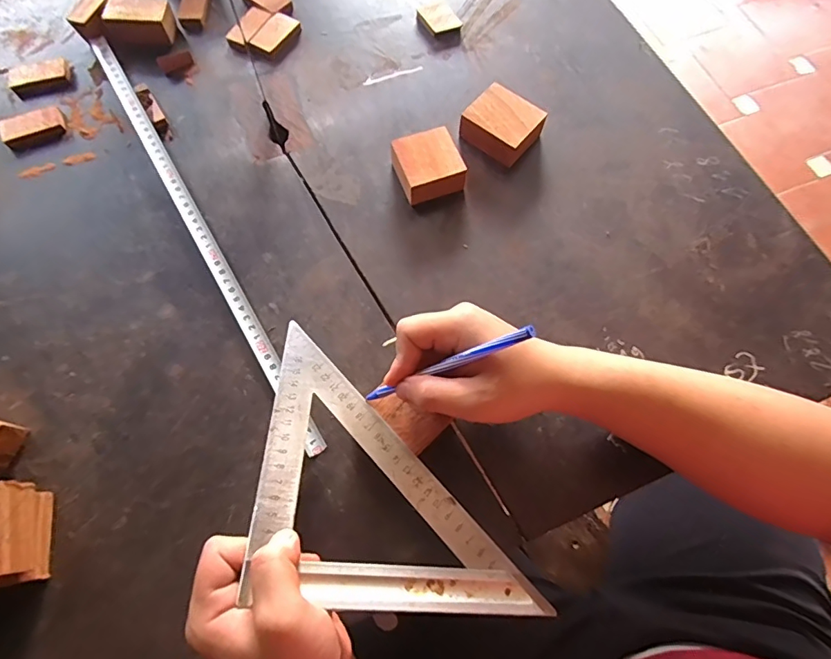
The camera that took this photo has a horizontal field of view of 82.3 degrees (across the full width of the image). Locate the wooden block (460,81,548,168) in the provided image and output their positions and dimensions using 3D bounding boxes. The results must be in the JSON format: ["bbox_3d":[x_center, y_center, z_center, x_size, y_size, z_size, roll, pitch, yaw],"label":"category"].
[{"bbox_3d":[0.084,-0.197,0.462,0.064,0.030,0.060,37,73,12],"label":"wooden block"}]

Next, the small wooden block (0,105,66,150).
[{"bbox_3d":[-0.373,-0.199,0.463,0.055,0.010,0.032,-30,73,-12],"label":"small wooden block"}]

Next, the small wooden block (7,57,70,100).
[{"bbox_3d":[-0.384,-0.259,0.485,0.056,0.012,0.033,-26,72,-11],"label":"small wooden block"}]

